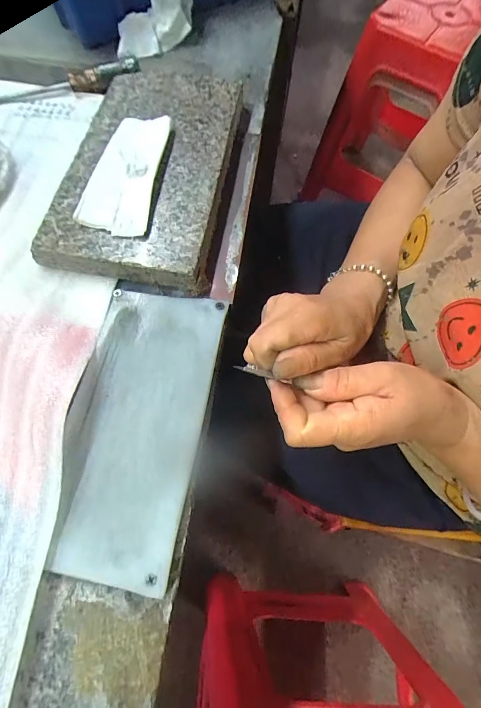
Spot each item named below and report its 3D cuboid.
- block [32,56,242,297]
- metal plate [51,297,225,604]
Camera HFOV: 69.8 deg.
[{"bbox_3d":[-0.079,-0.191,0.324,0.135,0.025,0.267,9,68,1],"label":"block"},{"bbox_3d":[-0.069,0.044,0.241,0.088,0.005,0.196,9,68,1],"label":"metal plate"}]

